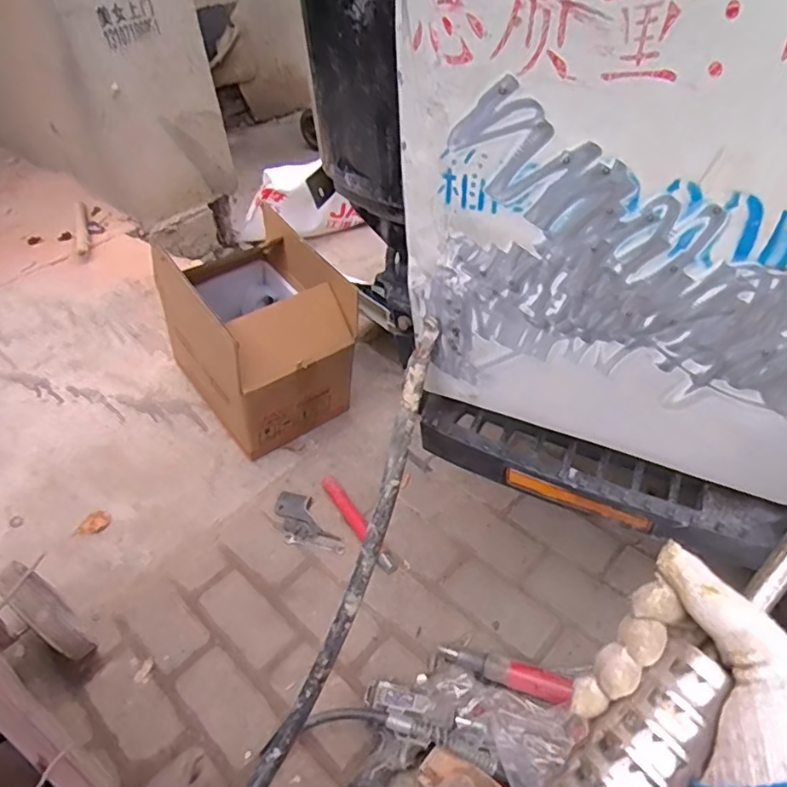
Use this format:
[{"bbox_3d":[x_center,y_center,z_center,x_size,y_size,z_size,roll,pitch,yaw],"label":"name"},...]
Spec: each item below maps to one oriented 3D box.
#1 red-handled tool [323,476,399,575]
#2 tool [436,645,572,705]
[{"bbox_3d":[-0.067,0.244,1.110,0.029,0.021,0.246,-26,45,-22],"label":"red-handled tool"},{"bbox_3d":[0.163,0.413,0.870,0.190,0.031,0.033,12,45,19],"label":"tool"}]

